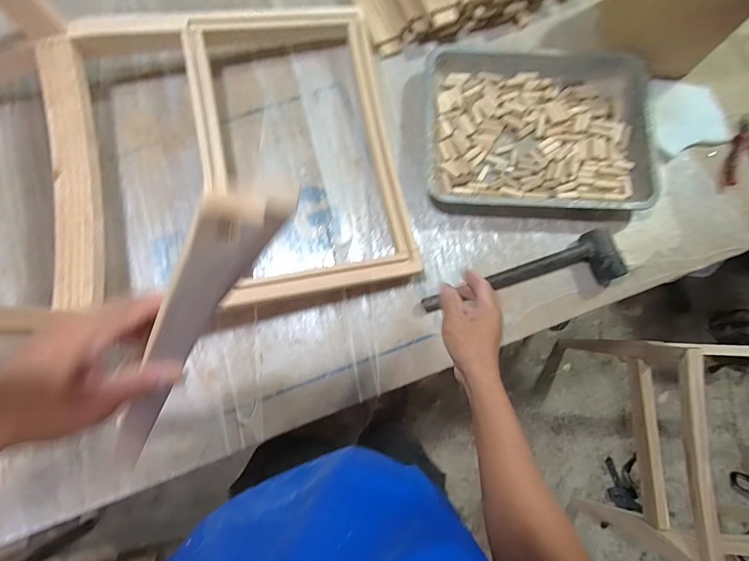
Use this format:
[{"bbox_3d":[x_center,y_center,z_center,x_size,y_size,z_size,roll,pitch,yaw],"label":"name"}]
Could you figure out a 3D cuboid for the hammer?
[{"bbox_3d":[0.241,-0.007,0.635,0.329,0.048,0.083,-14,80,0],"label":"hammer"}]

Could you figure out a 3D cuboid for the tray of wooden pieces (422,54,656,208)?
[{"bbox_3d":[0.279,-0.261,0.675,0.381,0.043,0.294,1,80,0],"label":"tray of wooden pieces"}]

